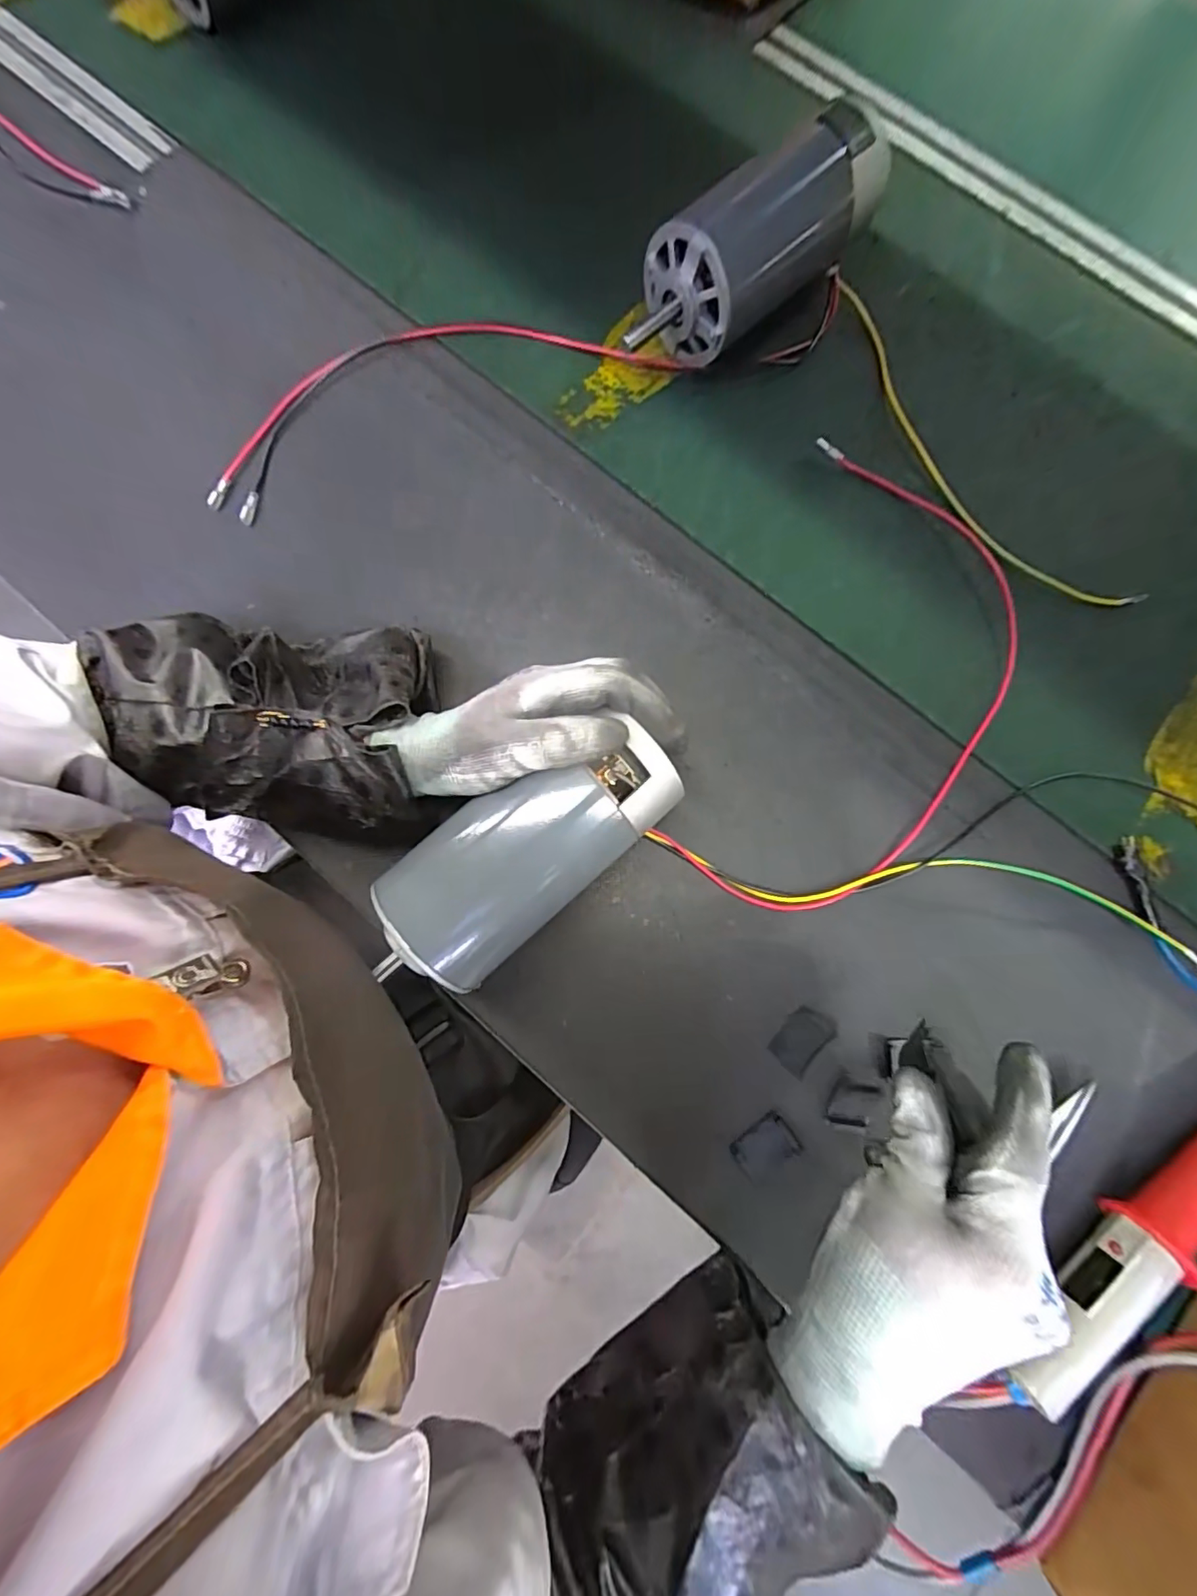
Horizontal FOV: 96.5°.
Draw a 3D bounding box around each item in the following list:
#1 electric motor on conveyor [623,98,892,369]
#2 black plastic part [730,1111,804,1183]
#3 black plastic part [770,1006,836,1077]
[{"bbox_3d":[0.103,-0.390,0.383,0.218,0.073,0.076,-44,83,-7],"label":"electric motor on conveyor"},{"bbox_3d":[0.100,0.211,0.322,0.037,0.009,0.026,-31,82,-6],"label":"black plastic part"},{"bbox_3d":[0.125,0.147,0.327,0.040,0.005,0.027,-43,84,-8],"label":"black plastic part"}]

